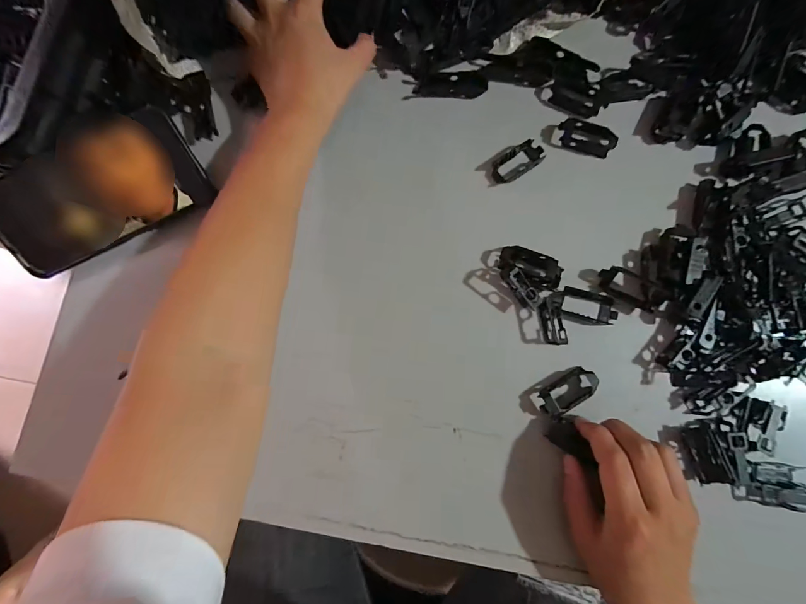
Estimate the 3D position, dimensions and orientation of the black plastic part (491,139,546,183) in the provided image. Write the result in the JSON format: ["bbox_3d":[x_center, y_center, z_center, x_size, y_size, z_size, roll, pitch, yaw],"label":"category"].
[{"bbox_3d":[0.103,-0.124,0.320,0.051,0.010,0.024,-34,82,-4],"label":"black plastic part"}]

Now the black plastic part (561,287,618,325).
[{"bbox_3d":[0.155,0.005,0.300,0.044,0.008,0.028,12,82,3],"label":"black plastic part"}]

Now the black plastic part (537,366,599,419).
[{"bbox_3d":[0.130,0.072,0.285,0.049,0.011,0.023,-31,82,-3],"label":"black plastic part"}]

